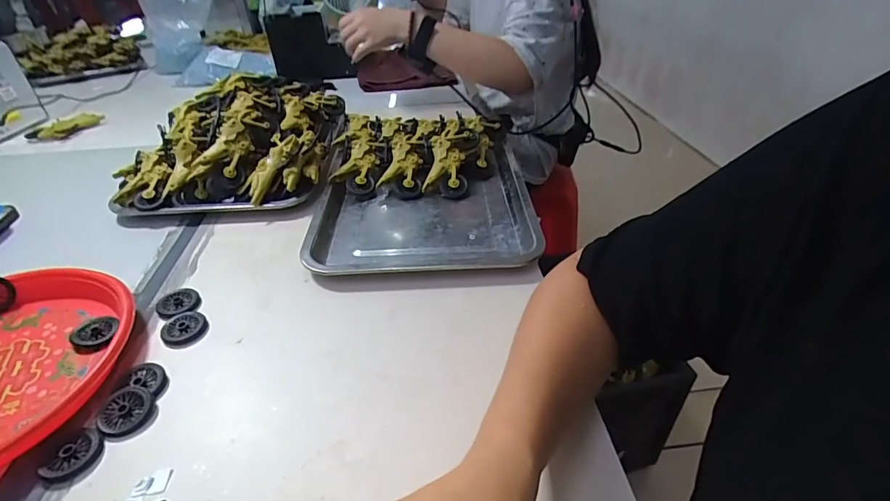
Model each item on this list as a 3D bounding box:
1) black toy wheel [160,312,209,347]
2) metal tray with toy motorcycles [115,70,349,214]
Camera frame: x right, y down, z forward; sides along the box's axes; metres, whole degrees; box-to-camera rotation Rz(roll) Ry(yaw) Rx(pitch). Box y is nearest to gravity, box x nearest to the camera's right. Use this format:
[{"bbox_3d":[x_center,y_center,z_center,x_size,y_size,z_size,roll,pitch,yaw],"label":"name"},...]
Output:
[{"bbox_3d":[-0.242,0.072,0.414,0.036,0.008,0.036,0,36,0],"label":"black toy wheel"},{"bbox_3d":[-0.302,-0.177,0.678,0.272,0.092,0.340,-2,36,-1],"label":"metal tray with toy motorcycles"}]

